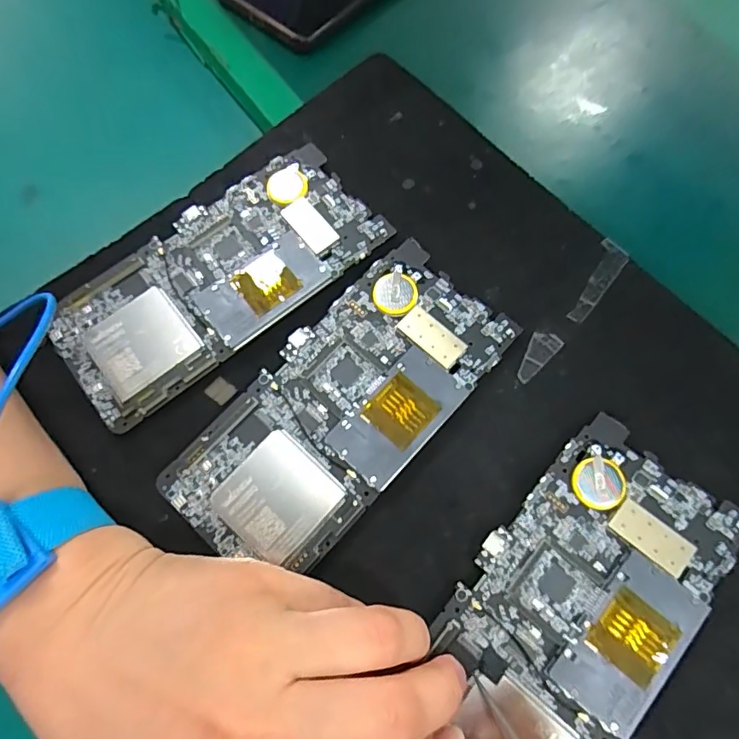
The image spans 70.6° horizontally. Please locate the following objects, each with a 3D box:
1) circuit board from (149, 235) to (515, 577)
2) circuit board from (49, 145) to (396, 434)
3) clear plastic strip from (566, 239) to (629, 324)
[{"bbox_3d":[-0.011,0.015,0.223,0.071,0.006,0.151,43,70,13],"label":"circuit board"},{"bbox_3d":[-0.071,-0.043,0.243,0.151,0.005,0.071,-36,74,-10],"label":"circuit board"},{"bbox_3d":[0.105,-0.040,0.239,0.013,0.004,0.043,32,68,9],"label":"clear plastic strip"}]

